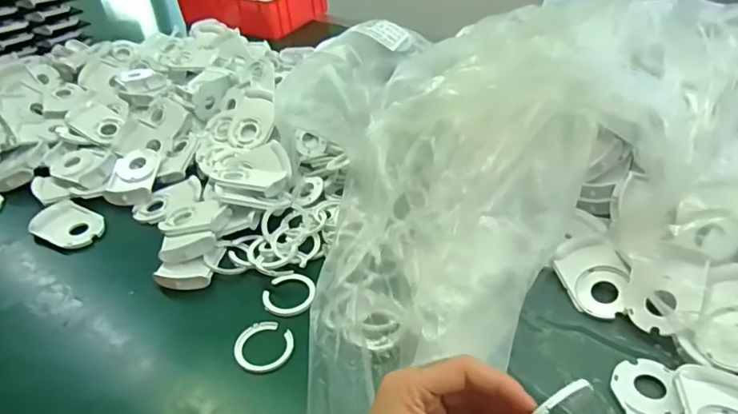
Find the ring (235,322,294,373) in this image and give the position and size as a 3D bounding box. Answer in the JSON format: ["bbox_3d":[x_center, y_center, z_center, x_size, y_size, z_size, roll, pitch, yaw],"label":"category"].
[{"bbox_3d":[-0.094,0.124,0.474,0.051,0.004,0.050,-3,38,2],"label":"ring"}]

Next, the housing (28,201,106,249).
[{"bbox_3d":[-0.351,0.019,0.623,0.079,0.014,0.062,15,42,23],"label":"housing"}]

